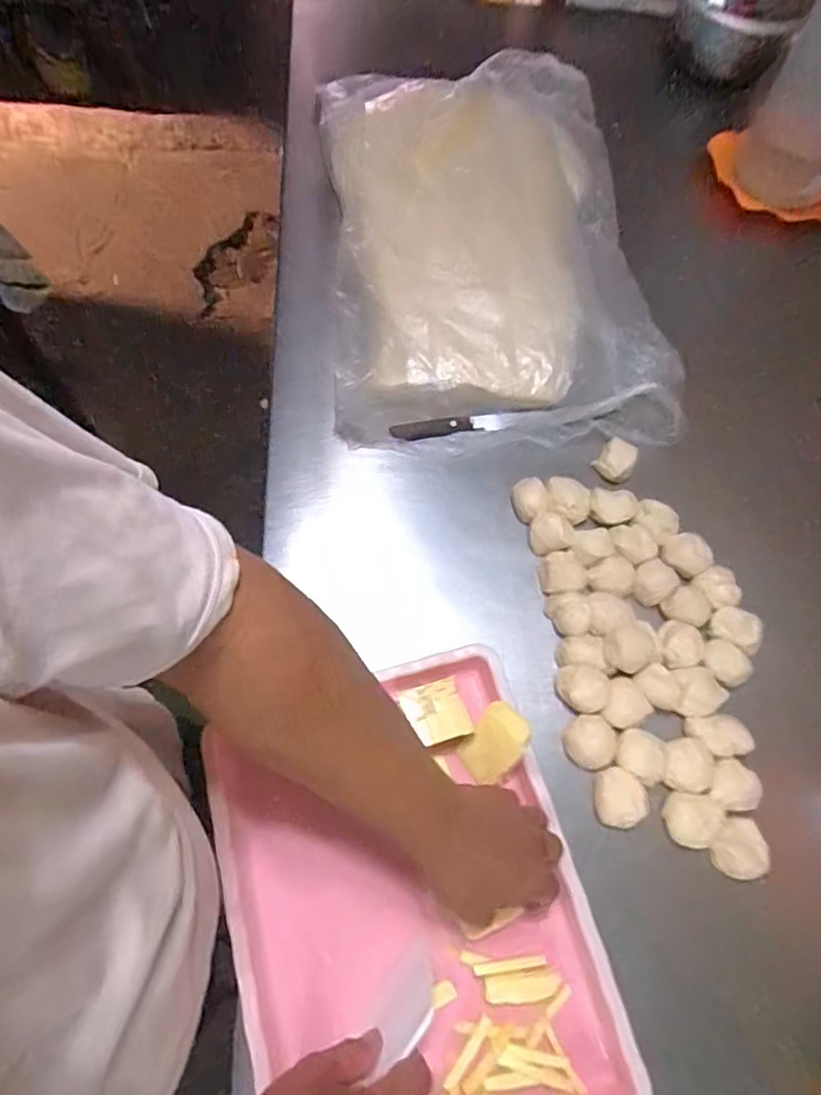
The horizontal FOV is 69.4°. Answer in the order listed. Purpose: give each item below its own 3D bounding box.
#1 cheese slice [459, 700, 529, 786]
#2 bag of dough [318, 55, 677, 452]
[{"bbox_3d":[0.076,0.176,0.531,0.044,0.004,0.067,33,86,20],"label":"cheese slice"},{"bbox_3d":[0.094,-0.400,0.758,0.397,0.084,0.600,-4,68,-5],"label":"bag of dough"}]

